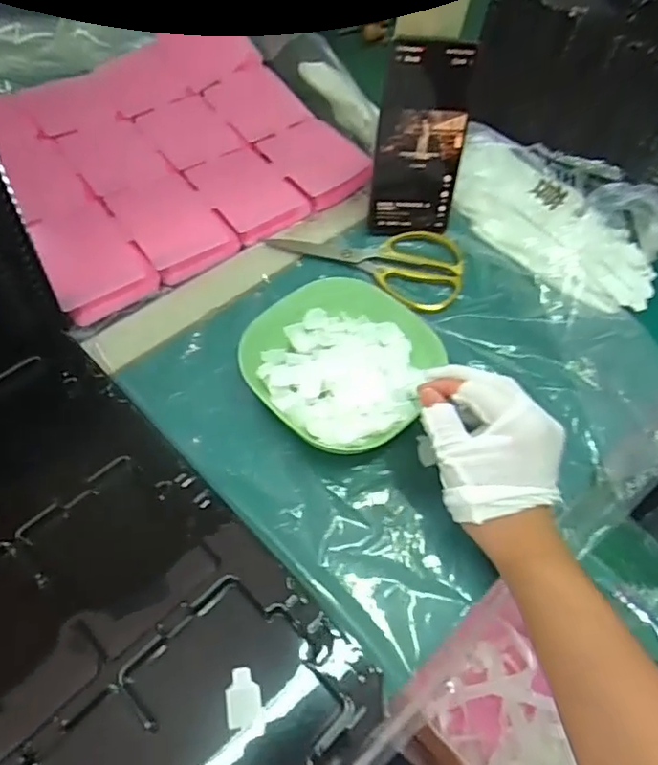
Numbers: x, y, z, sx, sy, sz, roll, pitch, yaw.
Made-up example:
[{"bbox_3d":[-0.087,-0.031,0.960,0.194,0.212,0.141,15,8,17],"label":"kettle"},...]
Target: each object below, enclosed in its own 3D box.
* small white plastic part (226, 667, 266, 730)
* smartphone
[{"bbox_3d":[-0.046,0.173,0.322,0.020,0.005,0.029,-6,58,-8],"label":"small white plastic part"},{"bbox_3d":[0.081,-0.209,0.515,0.082,0.158,0.014,-5,40,-6],"label":"smartphone"}]

